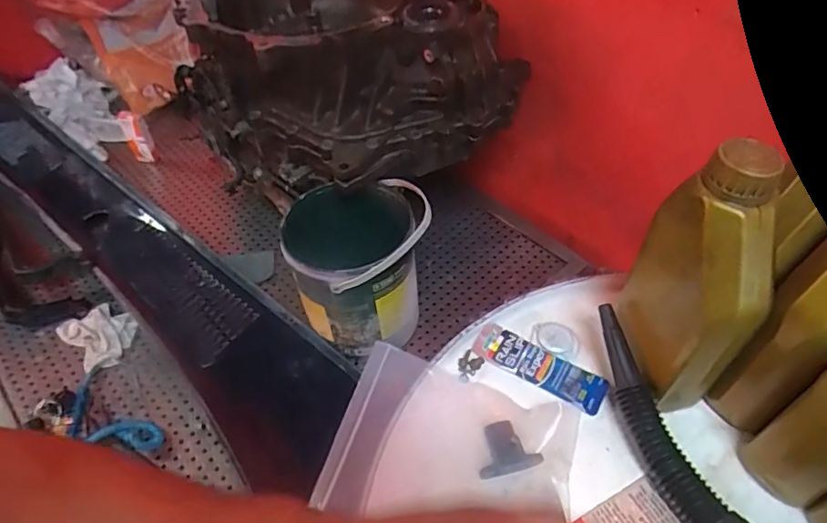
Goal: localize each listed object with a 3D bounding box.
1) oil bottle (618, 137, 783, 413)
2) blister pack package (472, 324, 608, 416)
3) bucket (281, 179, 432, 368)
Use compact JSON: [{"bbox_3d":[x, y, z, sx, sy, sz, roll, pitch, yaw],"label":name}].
[{"bbox_3d":[0.225,0.016,0.430,0.055,0.209,0.102,-5,47,-5],"label":"oil bottle"},{"bbox_3d":[0.121,0.103,0.527,0.128,0.009,0.048,23,51,20],"label":"blister pack package"},{"bbox_3d":[-0.077,0.002,0.759,0.176,0.193,0.163,0,47,0],"label":"bucket"}]

